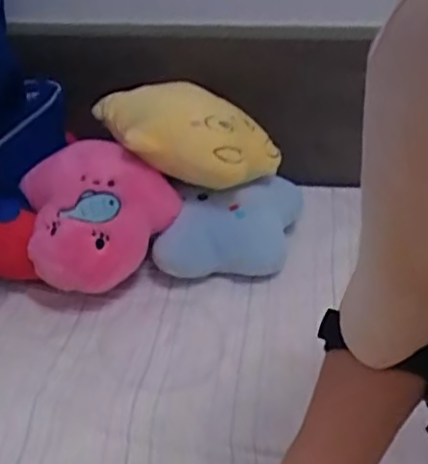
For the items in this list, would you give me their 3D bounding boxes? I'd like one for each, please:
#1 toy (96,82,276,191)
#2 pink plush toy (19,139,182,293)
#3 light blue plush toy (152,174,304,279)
[{"bbox_3d":[-0.034,-0.116,0.800,0.220,0.100,0.133,23,41,11],"label":"toy"},{"bbox_3d":[-0.130,-0.022,0.764,0.179,0.118,0.128,-15,34,-20],"label":"pink plush toy"},{"bbox_3d":[0.027,-0.005,0.816,0.216,0.099,0.100,-12,35,-16],"label":"light blue plush toy"}]

